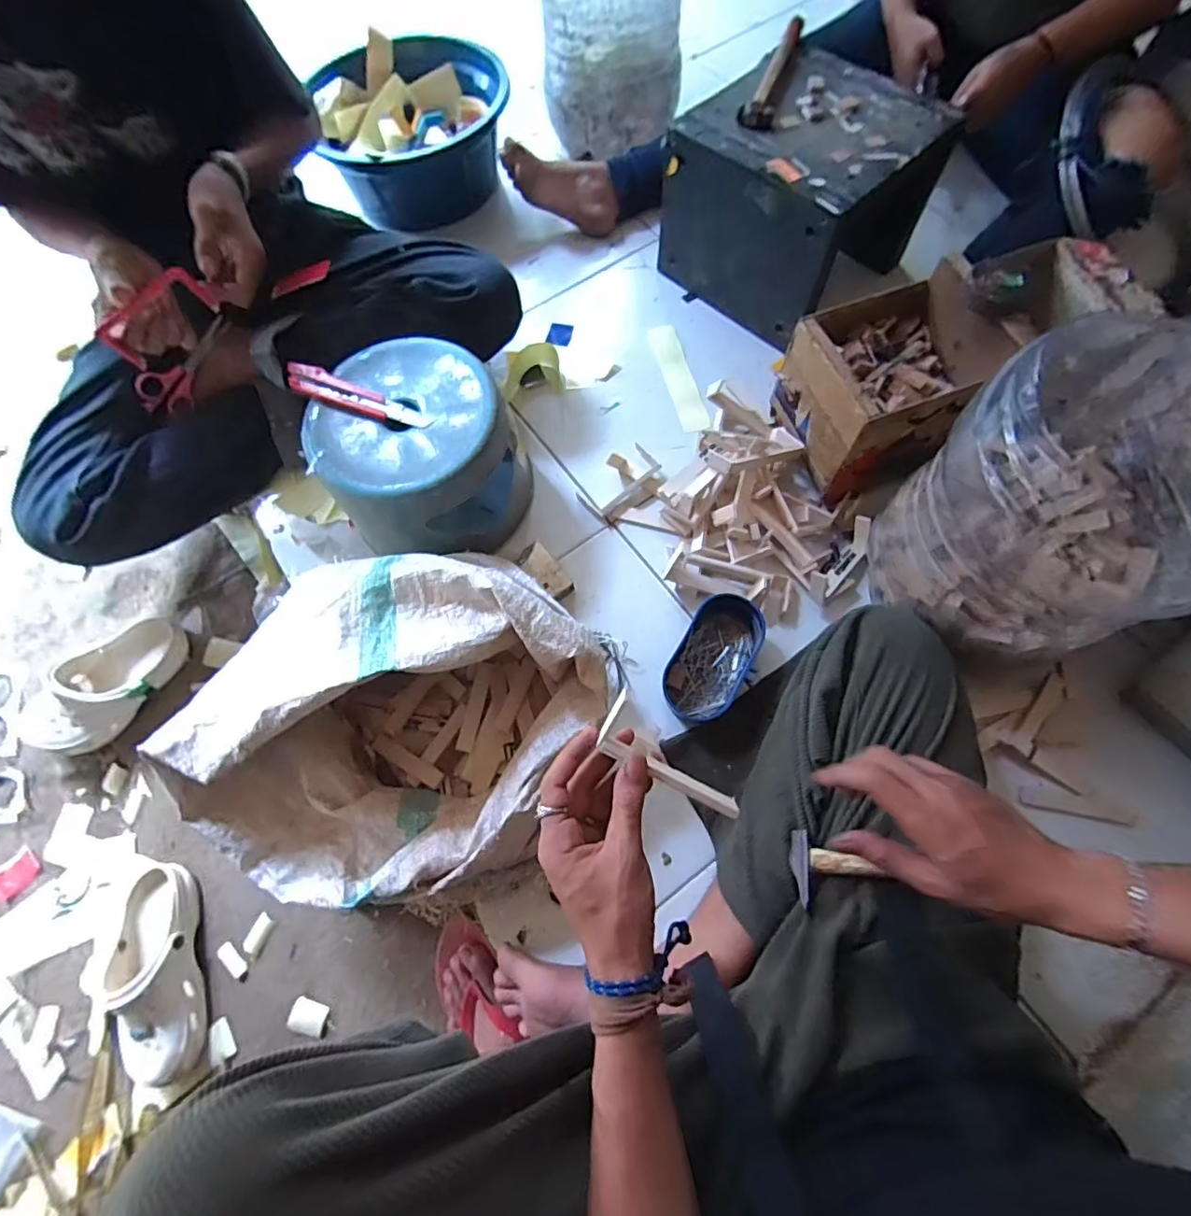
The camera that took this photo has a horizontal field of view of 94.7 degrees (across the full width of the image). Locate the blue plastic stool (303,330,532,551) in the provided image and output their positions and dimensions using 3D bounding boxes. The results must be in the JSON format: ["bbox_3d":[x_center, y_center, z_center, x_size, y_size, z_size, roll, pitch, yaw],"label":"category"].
[{"bbox_3d":[-0.209,-0.176,0.684,0.222,0.165,0.235,-27,70,-8],"label":"blue plastic stool"}]

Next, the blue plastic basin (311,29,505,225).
[{"bbox_3d":[-0.301,-0.802,0.951,0.311,0.159,0.312,-13,69,-2],"label":"blue plastic basin"}]

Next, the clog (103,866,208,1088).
[{"bbox_3d":[-0.562,0.456,0.690,0.100,0.088,0.248,-15,69,-3],"label":"clog"}]

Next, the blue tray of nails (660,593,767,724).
[{"bbox_3d":[0.142,0.057,0.654,0.087,0.040,0.158,28,73,13],"label":"blue tray of nails"}]

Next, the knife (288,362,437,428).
[{"bbox_3d":[-0.274,-0.239,0.631,0.183,0.020,0.037,22,71,11],"label":"knife"}]

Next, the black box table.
[{"bbox_3d":[0.285,-0.588,0.799,0.276,0.227,0.267,-39,72,-12],"label":"black box table"}]

